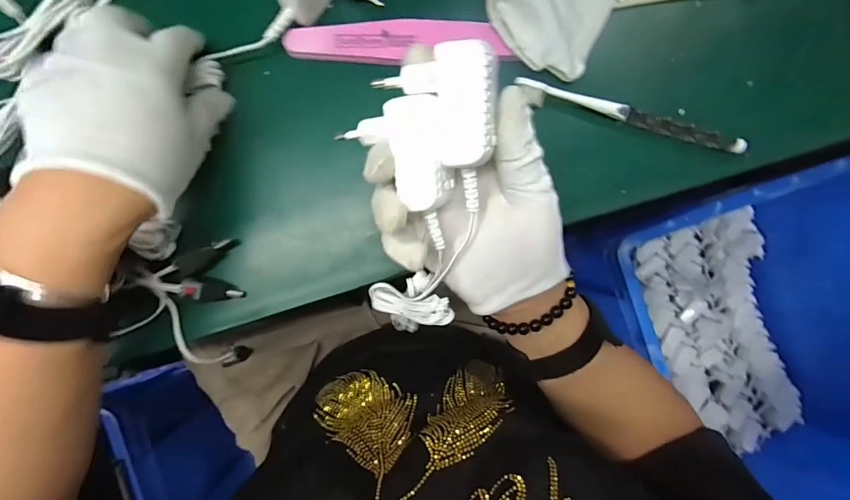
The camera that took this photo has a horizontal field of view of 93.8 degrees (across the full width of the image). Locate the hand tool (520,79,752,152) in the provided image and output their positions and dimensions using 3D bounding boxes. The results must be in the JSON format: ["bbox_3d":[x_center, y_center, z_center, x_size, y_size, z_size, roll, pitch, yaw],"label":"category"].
[{"bbox_3d":[0.160,-0.105,0.306,0.181,0.009,0.014,15,88,-3],"label":"hand tool"}]

